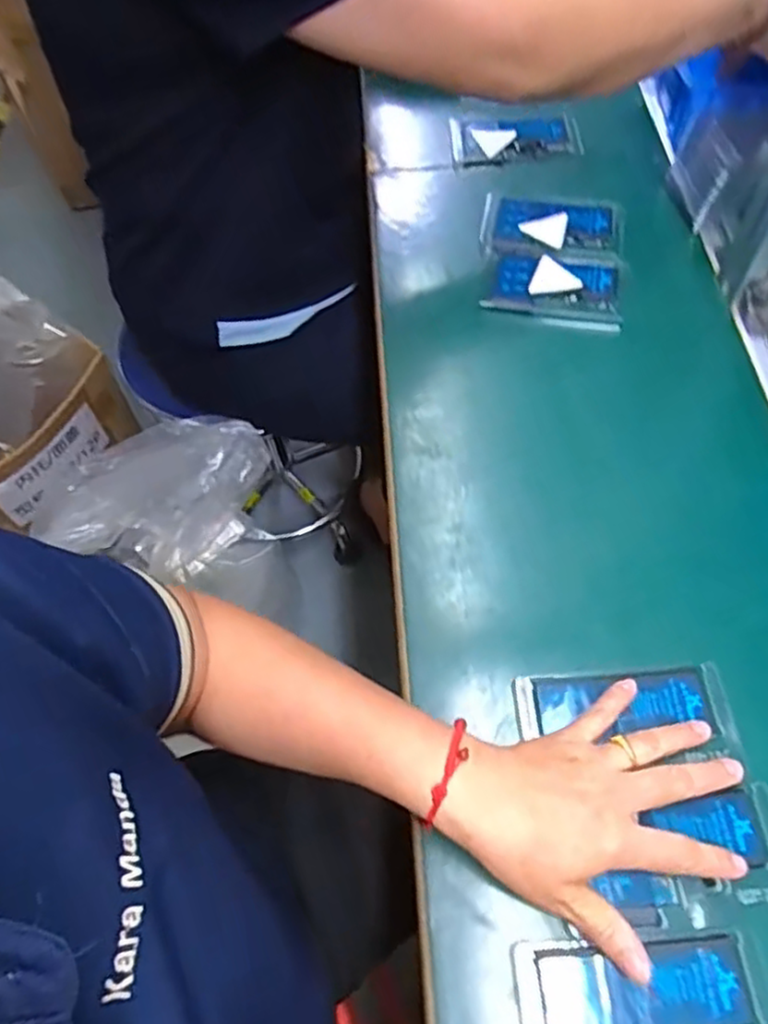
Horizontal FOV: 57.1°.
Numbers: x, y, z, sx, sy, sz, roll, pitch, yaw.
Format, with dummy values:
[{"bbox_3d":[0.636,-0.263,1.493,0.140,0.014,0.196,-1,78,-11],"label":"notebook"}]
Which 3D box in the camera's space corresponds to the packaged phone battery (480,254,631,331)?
[{"bbox_3d":[0.151,-0.198,0.618,0.113,0.016,0.077,9,61,7],"label":"packaged phone battery"}]

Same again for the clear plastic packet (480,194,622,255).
[{"bbox_3d":[0.154,-0.261,0.647,0.124,0.011,0.076,8,61,6],"label":"clear plastic packet"}]

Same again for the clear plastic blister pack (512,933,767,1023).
[{"bbox_3d":[0.132,0.259,0.361,0.120,0.014,0.069,-4,61,0],"label":"clear plastic blister pack"}]

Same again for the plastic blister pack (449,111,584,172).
[{"bbox_3d":[0.132,-0.380,0.715,0.126,0.011,0.065,-6,61,-1],"label":"plastic blister pack"}]

